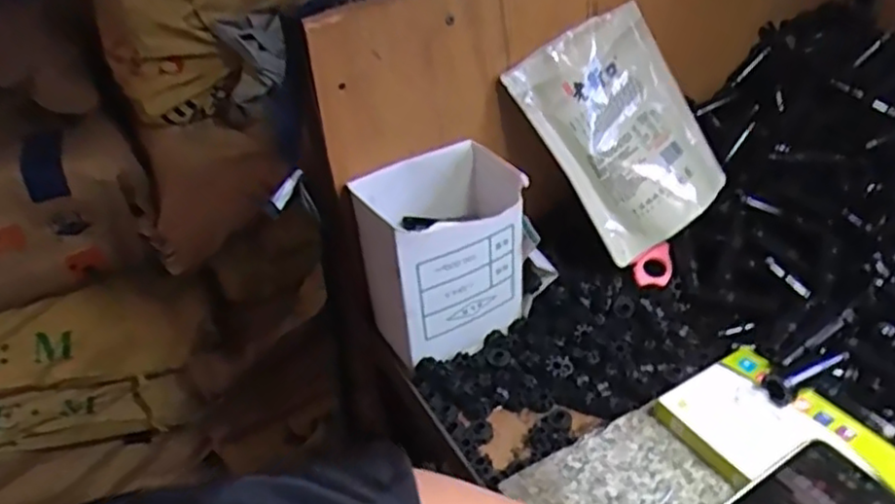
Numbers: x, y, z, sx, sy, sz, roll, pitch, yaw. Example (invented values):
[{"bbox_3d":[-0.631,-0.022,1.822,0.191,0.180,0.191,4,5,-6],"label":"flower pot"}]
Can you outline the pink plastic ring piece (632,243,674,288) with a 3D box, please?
[{"bbox_3d":[0.184,0.012,0.616,0.034,0.009,0.044,11,62,3],"label":"pink plastic ring piece"}]

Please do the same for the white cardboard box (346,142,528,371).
[{"bbox_3d":[0.000,-0.001,0.583,0.125,0.147,0.085,-21,38,-18],"label":"white cardboard box"}]

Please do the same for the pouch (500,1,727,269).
[{"bbox_3d":[0.155,-0.105,0.600,0.139,0.193,0.015,-37,8,-15],"label":"pouch"}]

